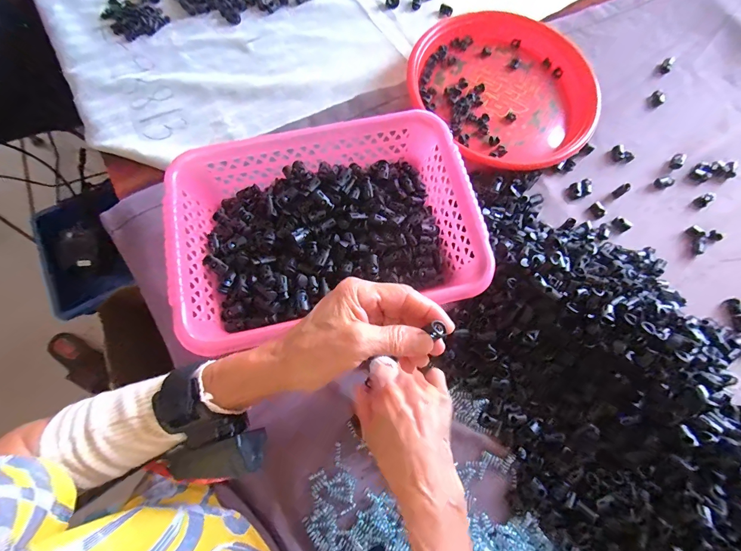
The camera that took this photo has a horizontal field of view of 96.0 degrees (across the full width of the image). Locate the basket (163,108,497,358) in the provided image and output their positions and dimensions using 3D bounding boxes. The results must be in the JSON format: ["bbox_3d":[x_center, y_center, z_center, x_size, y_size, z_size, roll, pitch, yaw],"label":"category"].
[{"bbox_3d":[-0.046,-0.051,0.373,0.305,0.079,0.214,-11,75,-4],"label":"basket"}]

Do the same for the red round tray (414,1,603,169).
[{"bbox_3d":[0.195,-0.275,0.465,0.256,0.029,0.262,0,74,-1],"label":"red round tray"}]

